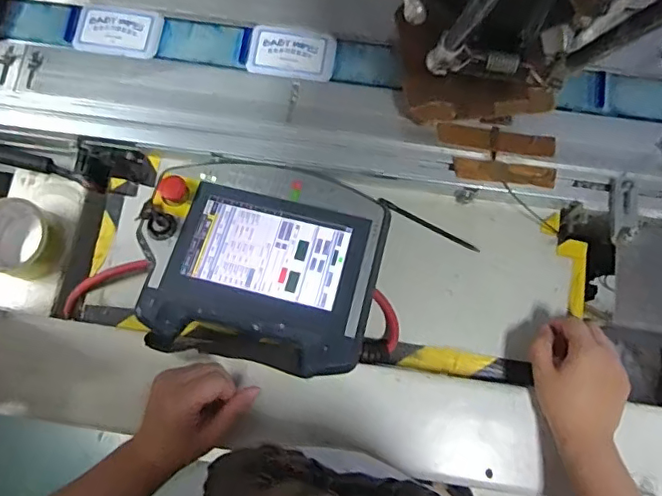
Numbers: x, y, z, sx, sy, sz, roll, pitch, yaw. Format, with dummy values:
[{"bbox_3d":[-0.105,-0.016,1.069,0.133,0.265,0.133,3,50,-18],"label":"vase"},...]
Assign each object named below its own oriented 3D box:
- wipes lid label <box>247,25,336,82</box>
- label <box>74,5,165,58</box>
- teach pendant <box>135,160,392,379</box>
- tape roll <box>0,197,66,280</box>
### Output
[{"bbox_3d":[-0.044,-0.220,0.635,0.097,0.006,0.062,9,78,1],"label":"wipes lid label"},{"bbox_3d":[-0.242,-0.244,0.633,0.096,0.007,0.062,8,77,2],"label":"label"},{"bbox_3d":[-0.075,0.005,0.574,0.246,0.058,0.197,13,77,3],"label":"teach pendant"},{"bbox_3d":[-0.365,-0.009,0.659,0.084,0.058,0.084,0,77,0],"label":"tape roll"}]

